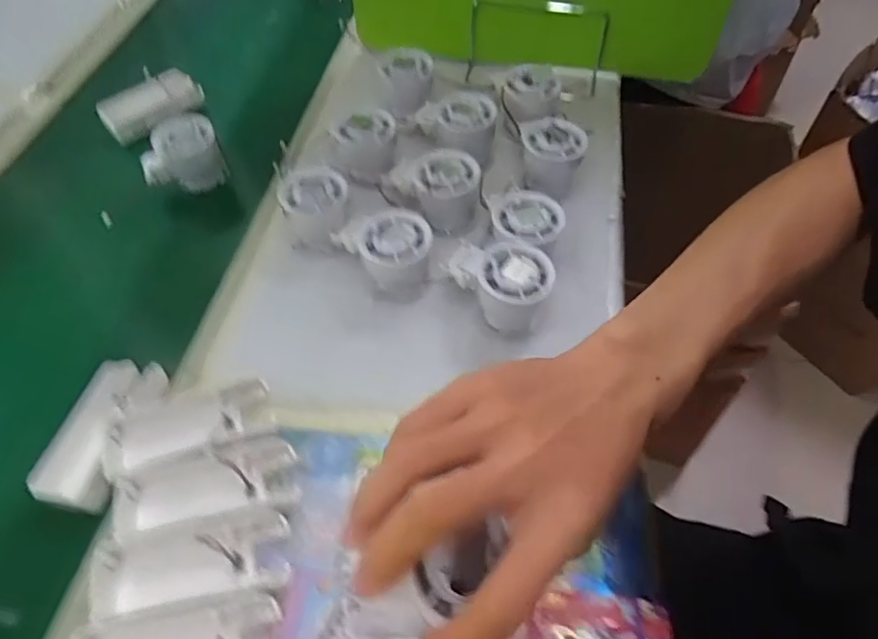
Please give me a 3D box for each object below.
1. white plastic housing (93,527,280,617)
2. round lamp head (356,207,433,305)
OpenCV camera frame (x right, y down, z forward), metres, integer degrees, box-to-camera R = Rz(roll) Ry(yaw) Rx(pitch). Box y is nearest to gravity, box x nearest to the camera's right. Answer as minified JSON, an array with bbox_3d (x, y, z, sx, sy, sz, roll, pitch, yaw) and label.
[{"bbox_3d":[-0.149,0.147,0.354,0.111,0.031,0.047,-11,53,-5],"label":"white plastic housing"},{"bbox_3d":[-0.034,-0.050,0.486,0.059,0.054,0.066,-8,53,-2],"label":"round lamp head"}]

